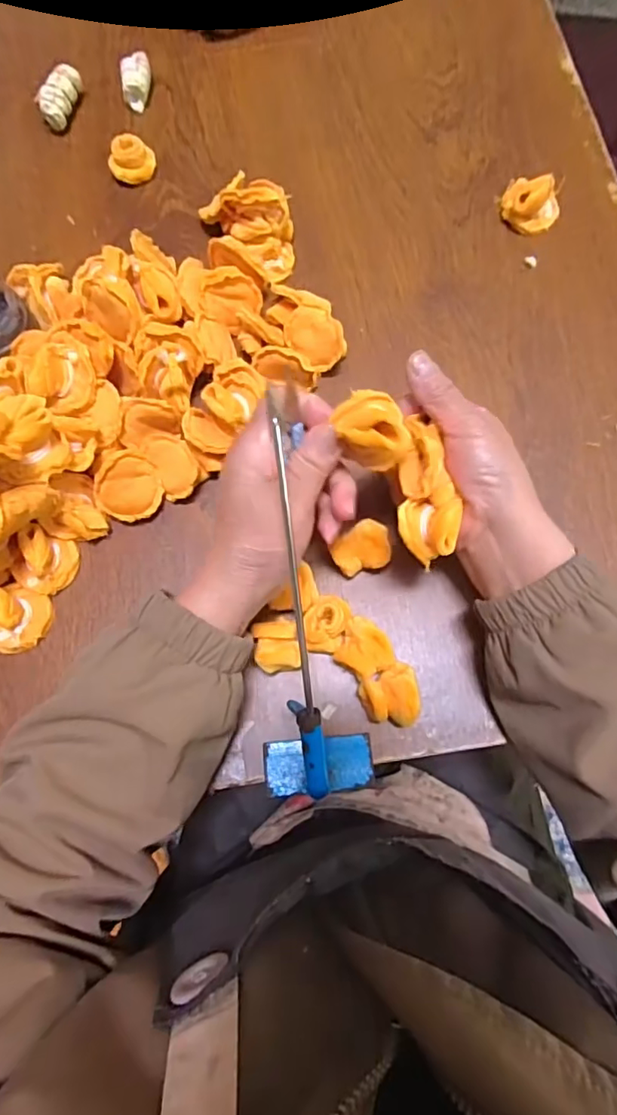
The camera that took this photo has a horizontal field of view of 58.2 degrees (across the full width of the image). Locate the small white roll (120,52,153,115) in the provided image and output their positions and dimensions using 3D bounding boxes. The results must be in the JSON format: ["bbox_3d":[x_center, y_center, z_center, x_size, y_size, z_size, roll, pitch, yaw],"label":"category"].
[{"bbox_3d":[-0.157,-0.436,0.507,0.026,0.024,0.041,-9,74,-1],"label":"small white roll"}]

